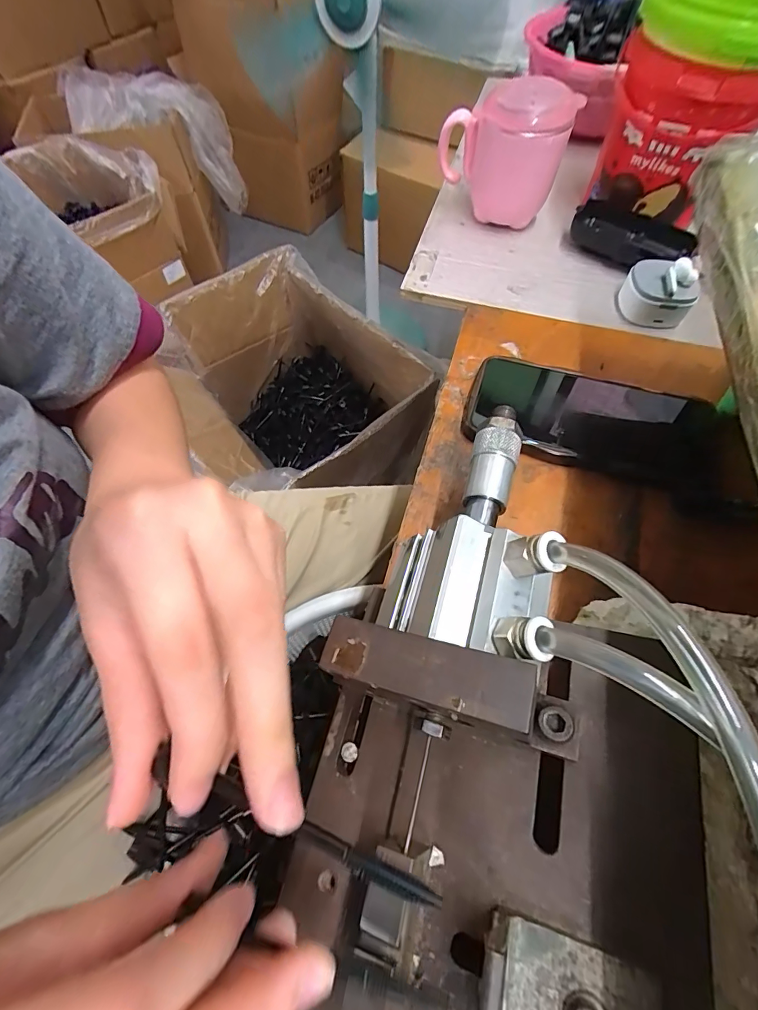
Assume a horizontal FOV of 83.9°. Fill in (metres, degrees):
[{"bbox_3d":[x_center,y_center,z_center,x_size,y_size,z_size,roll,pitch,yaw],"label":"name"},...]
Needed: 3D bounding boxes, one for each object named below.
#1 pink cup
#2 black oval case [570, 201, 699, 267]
[{"bbox_3d":[0.122,-0.330,0.396,0.111,0.097,0.075,32,67,16],"label":"pink cup"},{"bbox_3d":[0.236,-0.255,0.402,0.108,0.027,0.050,39,69,18],"label":"black oval case"}]

